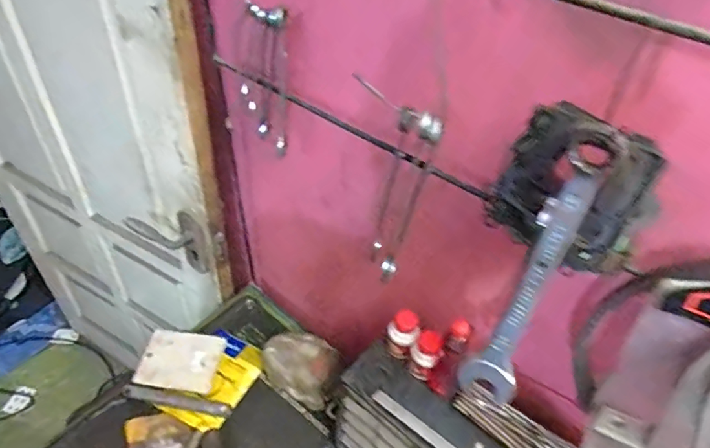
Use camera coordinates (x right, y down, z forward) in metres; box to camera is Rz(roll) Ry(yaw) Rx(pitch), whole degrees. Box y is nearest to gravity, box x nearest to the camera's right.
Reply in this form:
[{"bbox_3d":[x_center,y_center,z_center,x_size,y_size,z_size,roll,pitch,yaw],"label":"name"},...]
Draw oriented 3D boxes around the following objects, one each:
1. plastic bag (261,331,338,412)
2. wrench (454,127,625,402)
[{"bbox_3d":[-0.088,0.236,0.834,0.141,0.064,0.102,24,46,18],"label":"plastic bag"},{"bbox_3d":[0.148,0.044,0.396,0.042,0.249,0.021,26,25,19],"label":"wrench"}]

